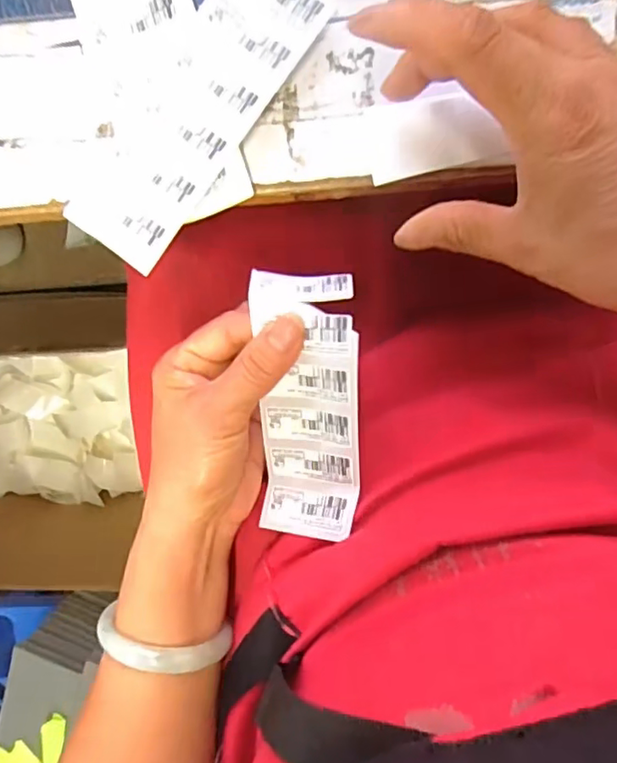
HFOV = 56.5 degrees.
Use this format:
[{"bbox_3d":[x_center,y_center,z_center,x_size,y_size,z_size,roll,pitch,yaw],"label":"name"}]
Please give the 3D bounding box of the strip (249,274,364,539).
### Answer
[{"bbox_3d":[0.000,0.015,0.287,0.050,0.029,0.131,1,111,3],"label":"strip"}]

